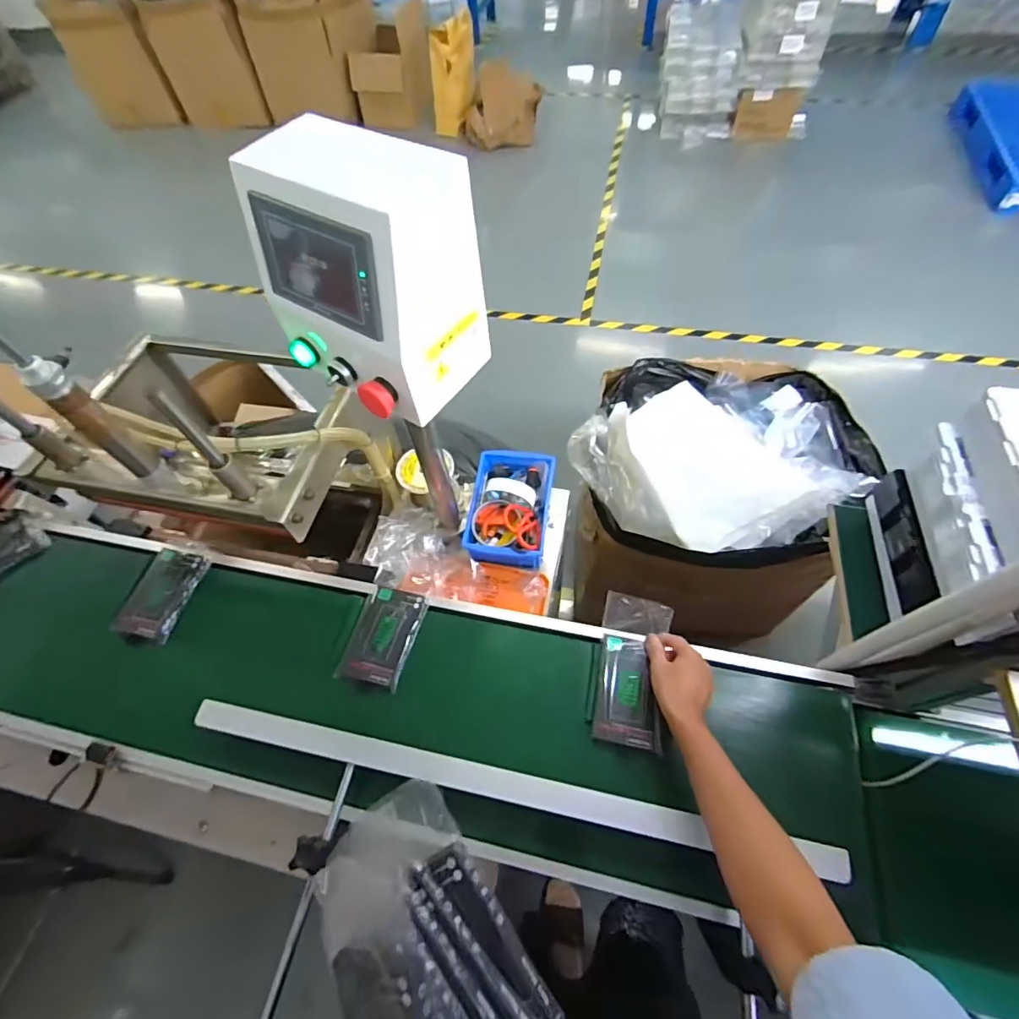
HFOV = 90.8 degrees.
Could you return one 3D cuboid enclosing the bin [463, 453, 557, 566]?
[{"bbox_3d":[0.004,-0.007,0.887,0.142,0.072,0.213,5,59,6],"label":"bin"}]

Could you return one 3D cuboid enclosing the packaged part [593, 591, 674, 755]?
[{"bbox_3d":[0.159,0.206,0.654,0.085,0.025,0.186,6,65,16],"label":"packaged part"}]

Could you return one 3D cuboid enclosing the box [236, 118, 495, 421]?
[{"bbox_3d":[-0.137,-0.218,0.478,0.183,0.189,0.146,33,66,21],"label":"box"}]

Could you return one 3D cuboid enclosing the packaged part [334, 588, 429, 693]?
[{"bbox_3d":[-0.182,0.180,0.723,0.092,0.012,0.135,12,60,10],"label":"packaged part"}]

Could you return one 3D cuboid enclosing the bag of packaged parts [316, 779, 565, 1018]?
[{"bbox_3d":[-0.061,0.333,0.348,0.128,0.064,0.221,-31,62,-15],"label":"bag of packaged parts"}]

